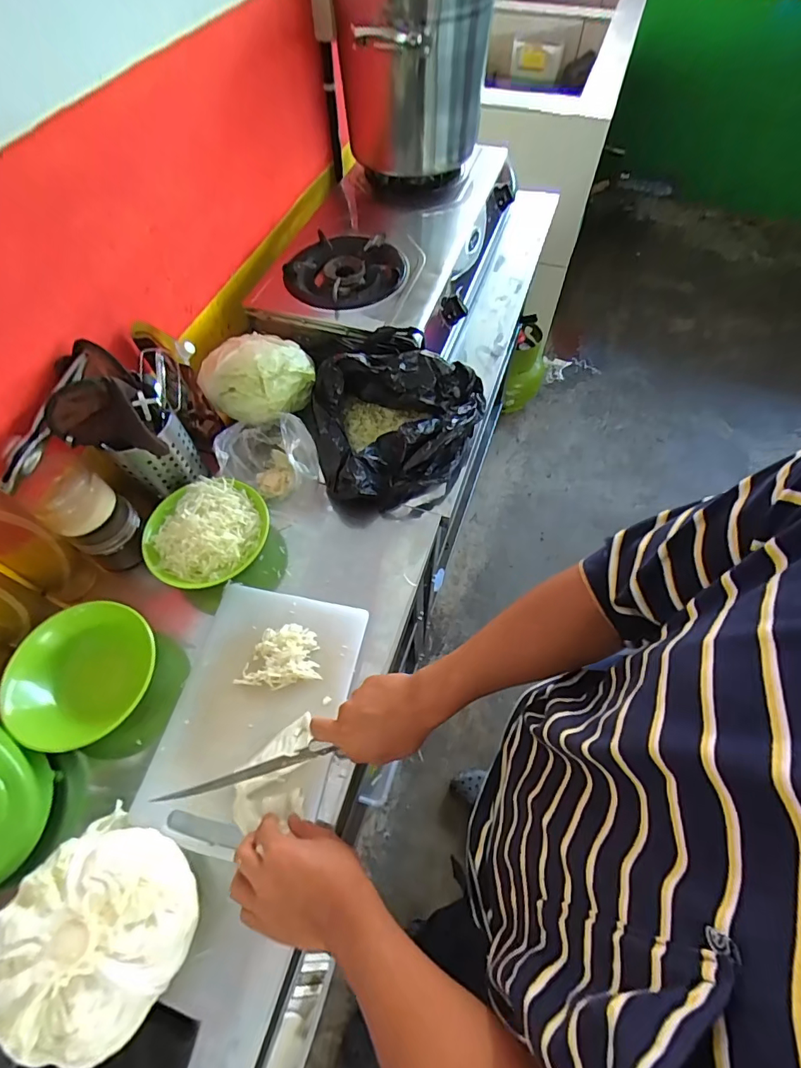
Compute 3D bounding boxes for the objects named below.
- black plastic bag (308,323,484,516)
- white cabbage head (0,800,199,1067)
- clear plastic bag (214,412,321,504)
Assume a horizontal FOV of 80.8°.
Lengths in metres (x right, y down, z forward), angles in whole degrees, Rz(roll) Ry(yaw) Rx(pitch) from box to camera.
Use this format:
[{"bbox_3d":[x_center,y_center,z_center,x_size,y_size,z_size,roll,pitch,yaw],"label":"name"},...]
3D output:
[{"bbox_3d":[-0.017,-0.173,0.752,0.238,0.138,0.287,24,64,15],"label":"black plastic bag"},{"bbox_3d":[-0.282,0.375,0.449,0.160,0.088,0.153,-1,60,1],"label":"white cabbage head"},{"bbox_3d":[-0.202,-0.112,0.732,0.141,0.098,0.132,-21,62,-10],"label":"clear plastic bag"}]

